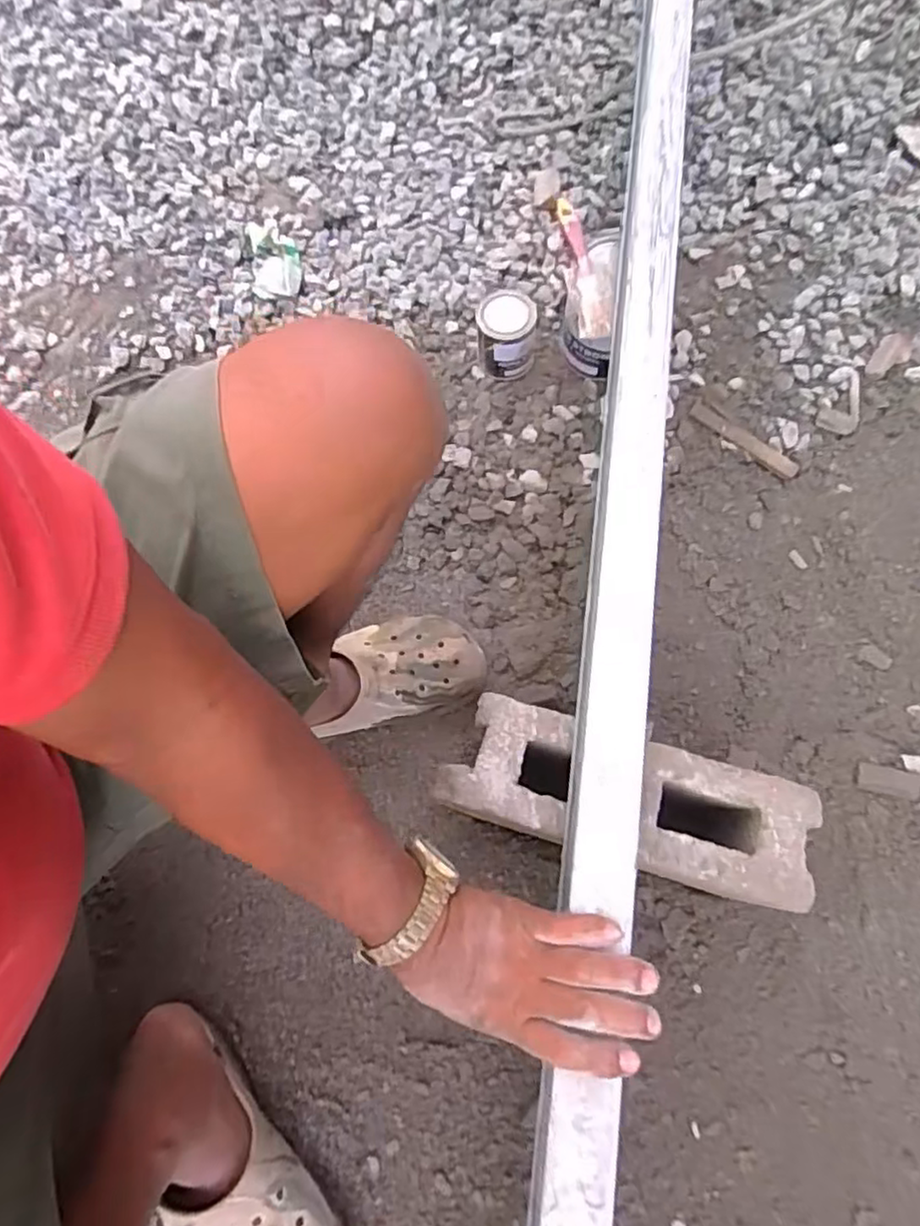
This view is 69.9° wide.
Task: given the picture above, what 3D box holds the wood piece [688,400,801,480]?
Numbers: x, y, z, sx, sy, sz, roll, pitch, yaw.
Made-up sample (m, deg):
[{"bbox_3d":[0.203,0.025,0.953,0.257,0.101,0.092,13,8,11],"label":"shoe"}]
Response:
[{"bbox_3d":[0.353,-0.216,0.822,0.148,0.004,0.024,35,83,6],"label":"wood piece"}]

